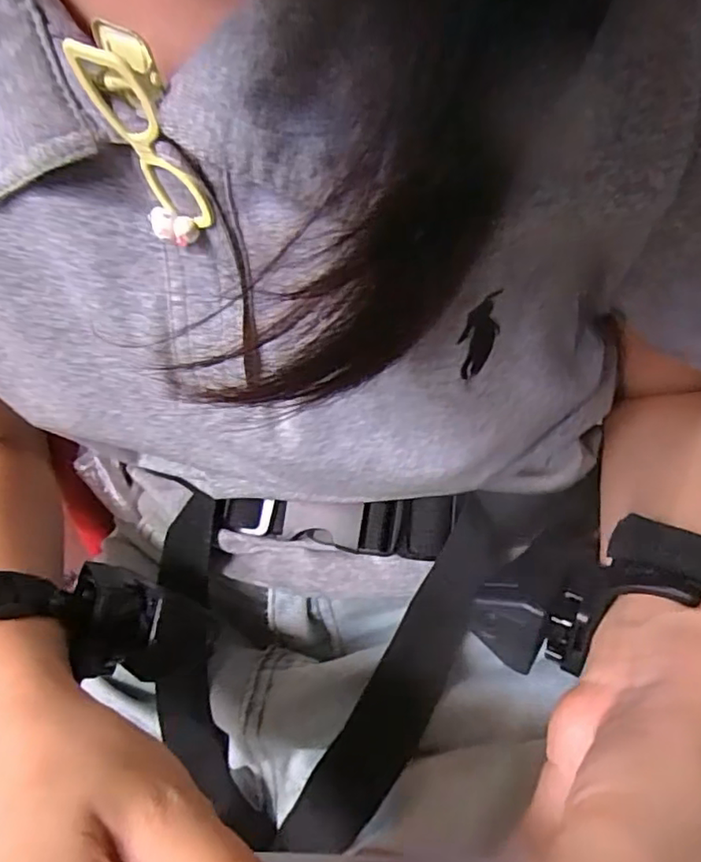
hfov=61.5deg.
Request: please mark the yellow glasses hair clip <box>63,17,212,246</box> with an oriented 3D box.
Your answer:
[{"bbox_3d":[-0.053,-0.075,0.157,0.020,0.056,0.012,10,51,15],"label":"yellow glasses hair clip"}]

